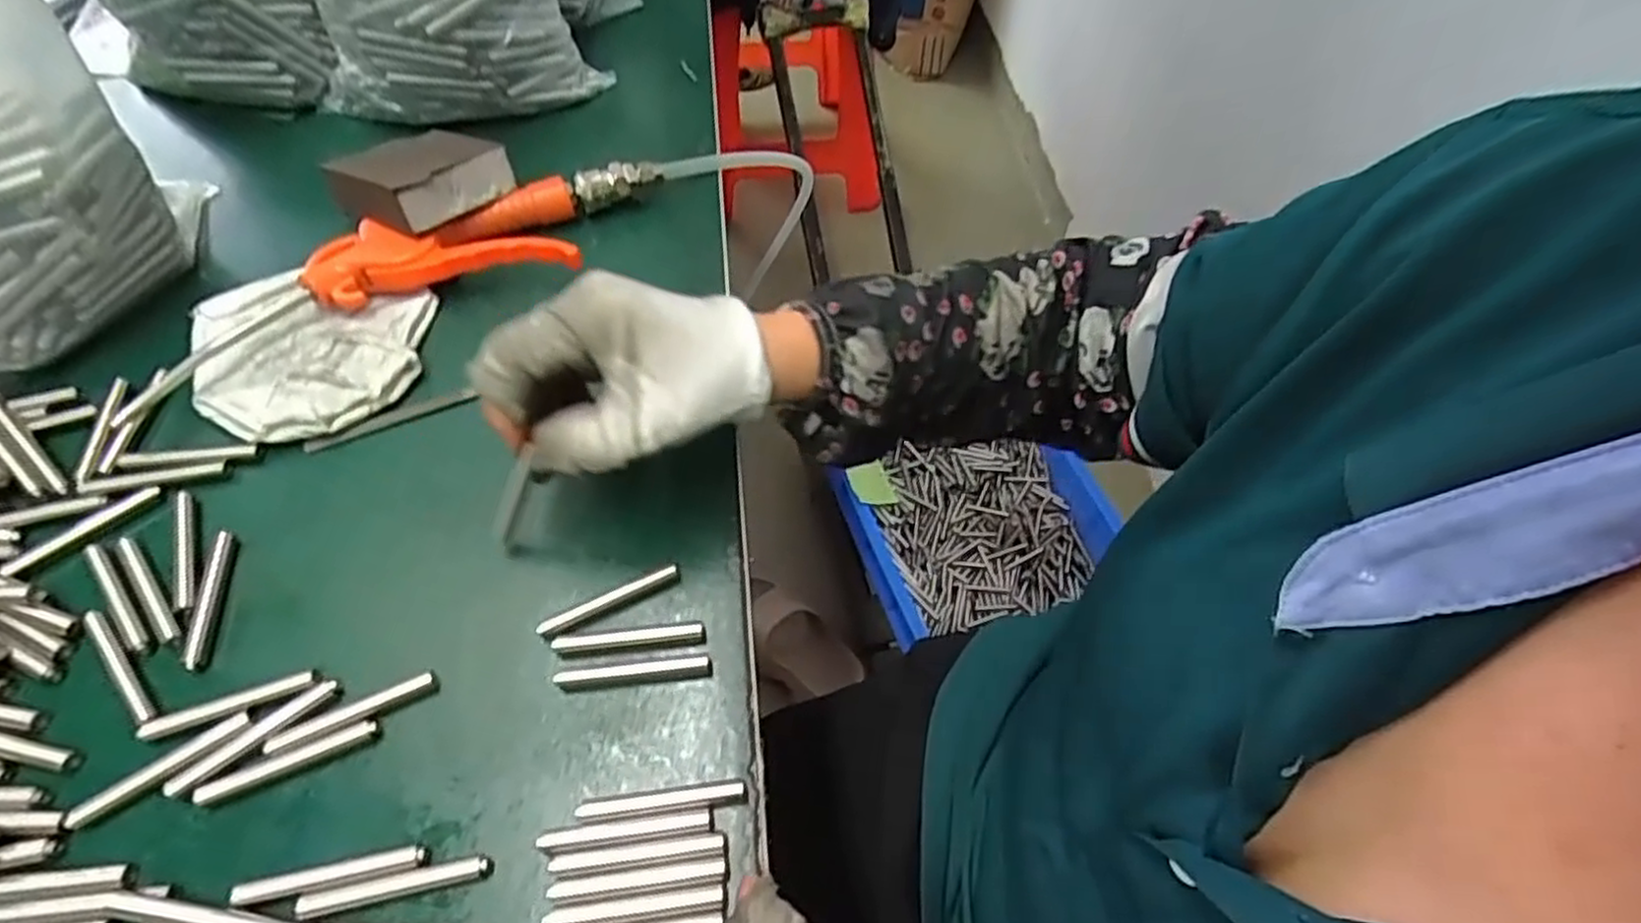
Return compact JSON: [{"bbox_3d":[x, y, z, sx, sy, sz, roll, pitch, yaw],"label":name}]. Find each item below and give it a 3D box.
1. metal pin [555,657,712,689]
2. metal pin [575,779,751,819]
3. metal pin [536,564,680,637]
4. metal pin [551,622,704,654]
[{"bbox_3d":[-0.072,0.082,0.295,0.058,0.004,0.008,-5,58,-6],"label":"metal pin"},{"bbox_3d":[-0.056,0.120,0.269,0.058,0.006,0.008,-4,58,-5],"label":"metal pin"},{"bbox_3d":[-0.085,0.056,0.307,0.058,0.005,0.006,-23,61,-16],"label":"metal pin"},{"bbox_3d":[-0.076,0.070,0.300,0.057,0.005,0.007,-5,58,-6],"label":"metal pin"}]

